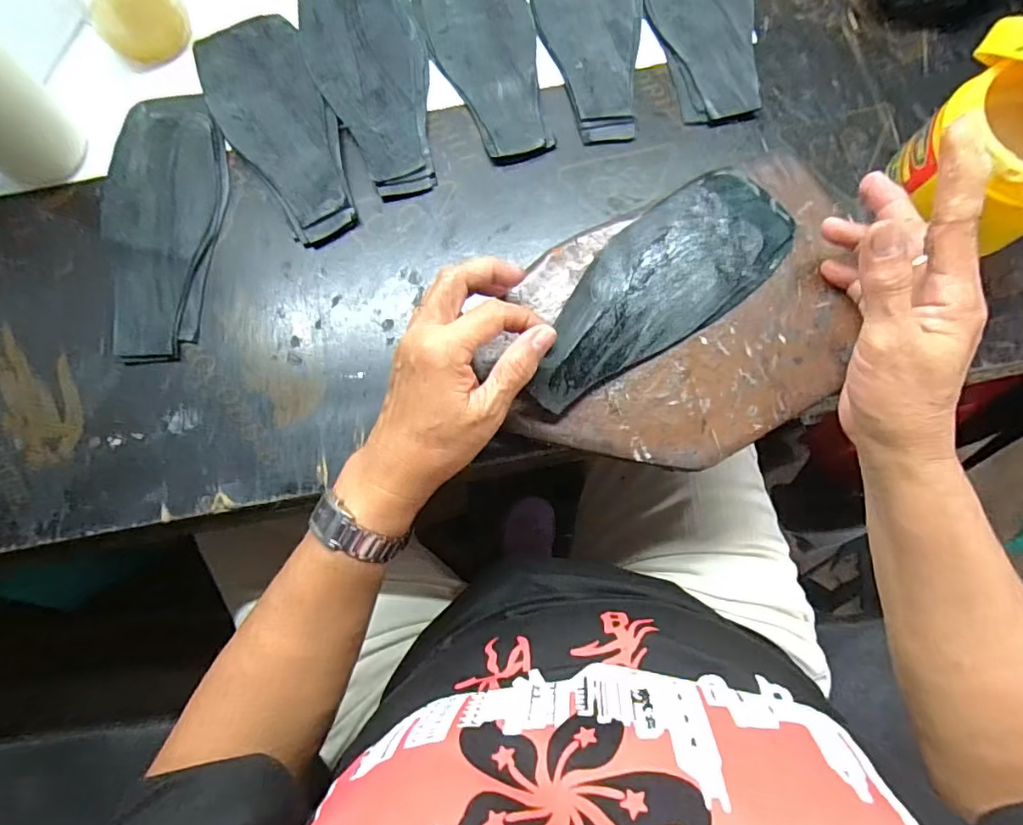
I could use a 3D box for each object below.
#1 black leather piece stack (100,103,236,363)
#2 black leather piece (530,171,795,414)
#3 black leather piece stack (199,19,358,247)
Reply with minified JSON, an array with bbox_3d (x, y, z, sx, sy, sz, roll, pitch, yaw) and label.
[{"bbox_3d":[-0.248,-0.135,0.383,0.080,0.012,0.200,-3,78,1],"label":"black leather piece stack"},{"bbox_3d":[0.092,-0.080,0.352,0.204,0.012,0.082,-42,80,-9],"label":"black leather piece"},{"bbox_3d":[-0.171,-0.211,0.396,0.076,0.013,0.193,-24,78,-4],"label":"black leather piece stack"}]

